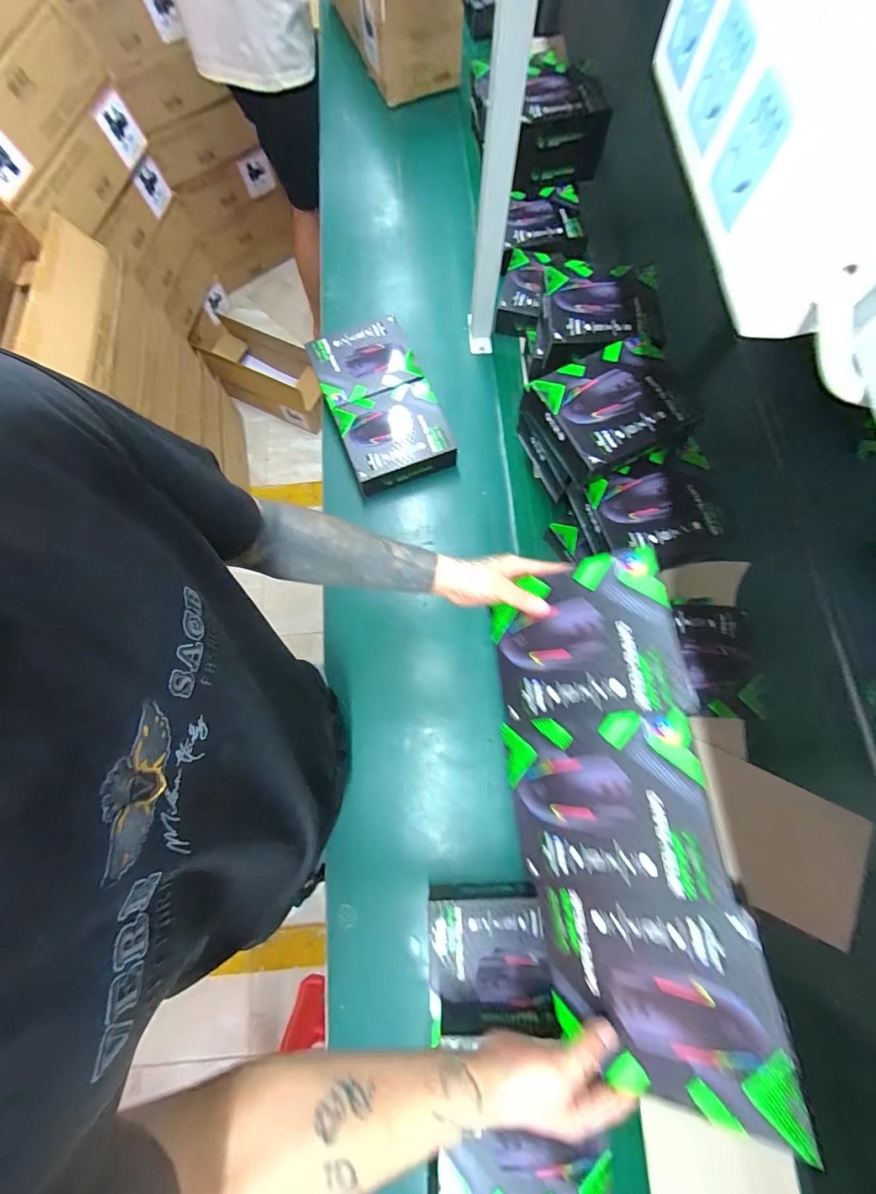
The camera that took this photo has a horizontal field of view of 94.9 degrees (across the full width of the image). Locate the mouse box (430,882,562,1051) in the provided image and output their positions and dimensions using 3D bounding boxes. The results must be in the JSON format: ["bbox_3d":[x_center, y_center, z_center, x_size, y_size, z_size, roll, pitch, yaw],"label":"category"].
[{"bbox_3d":[0.067,0.478,0.544,0.155,0.067,0.142,-1,76,0],"label":"mouse box"}]

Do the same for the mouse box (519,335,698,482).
[{"bbox_3d":[0.243,-0.267,0.559,0.185,0.044,0.167,-27,77,-6],"label":"mouse box"}]

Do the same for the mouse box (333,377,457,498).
[{"bbox_3d":[-0.080,-0.290,0.742,0.184,0.063,0.163,-21,77,-5],"label":"mouse box"}]

